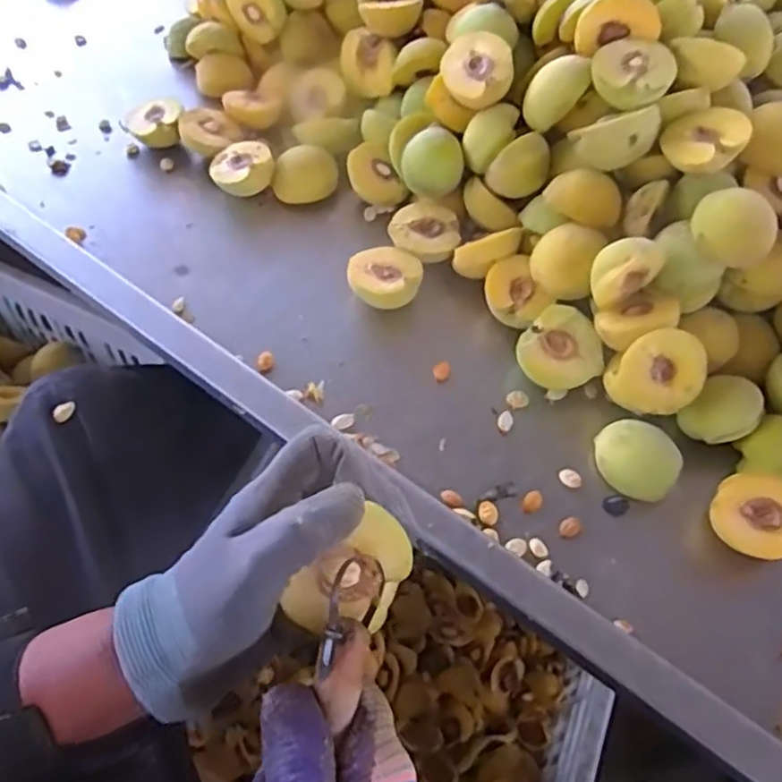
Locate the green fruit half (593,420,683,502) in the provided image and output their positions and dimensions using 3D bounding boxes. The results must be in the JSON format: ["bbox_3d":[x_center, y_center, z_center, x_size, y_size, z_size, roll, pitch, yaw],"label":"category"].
[{"bbox_3d":[0.174,0.049,0.488,0.047,0.026,0.059,-36,65,-22],"label":"green fruit half"}]

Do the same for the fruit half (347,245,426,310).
[{"bbox_3d":[-0.005,-0.092,0.576,0.060,0.031,0.054,-6,58,-6],"label":"fruit half"}]

